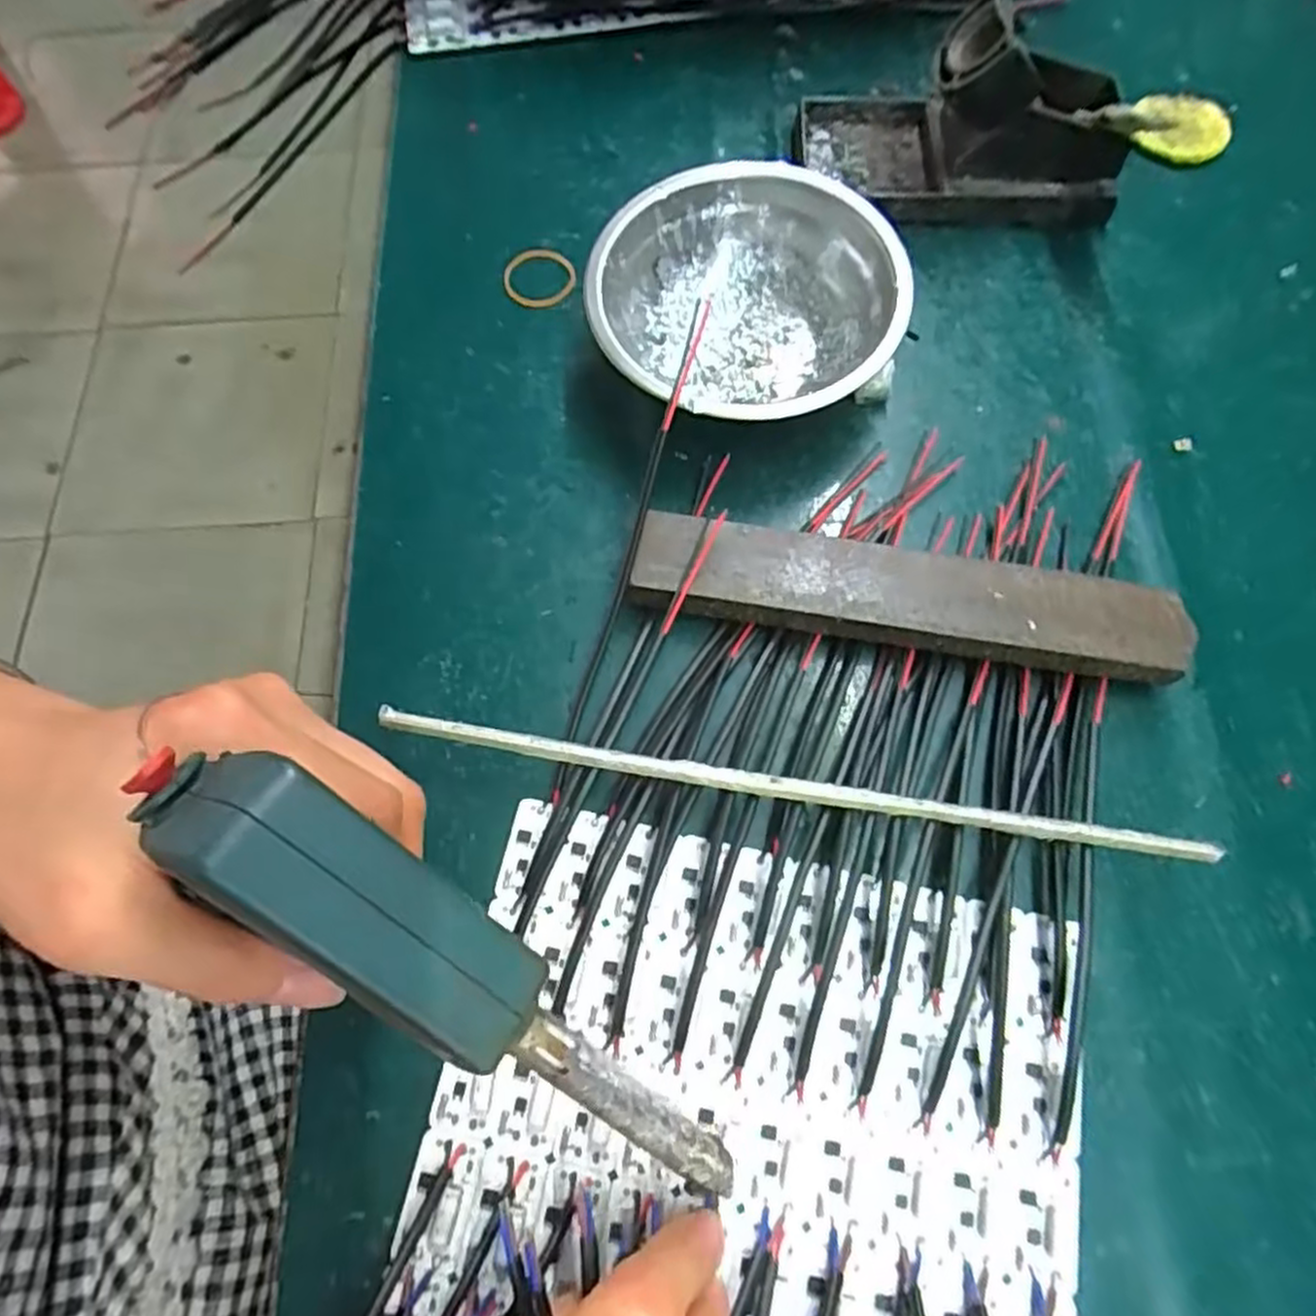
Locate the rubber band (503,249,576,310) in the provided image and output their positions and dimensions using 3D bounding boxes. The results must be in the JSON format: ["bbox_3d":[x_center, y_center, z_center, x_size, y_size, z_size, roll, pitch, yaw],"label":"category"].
[{"bbox_3d":[-0.056,-0.181,0.362,0.034,0.004,0.031,0,69,1],"label":"rubber band"}]

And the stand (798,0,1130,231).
[{"bbox_3d":[0.145,-0.256,0.357,0.149,0.064,0.071,4,70,3],"label":"stand"}]

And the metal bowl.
[{"bbox_3d":[0.036,-0.144,0.322,0.124,0.042,0.123,0,69,1],"label":"metal bowl"}]

